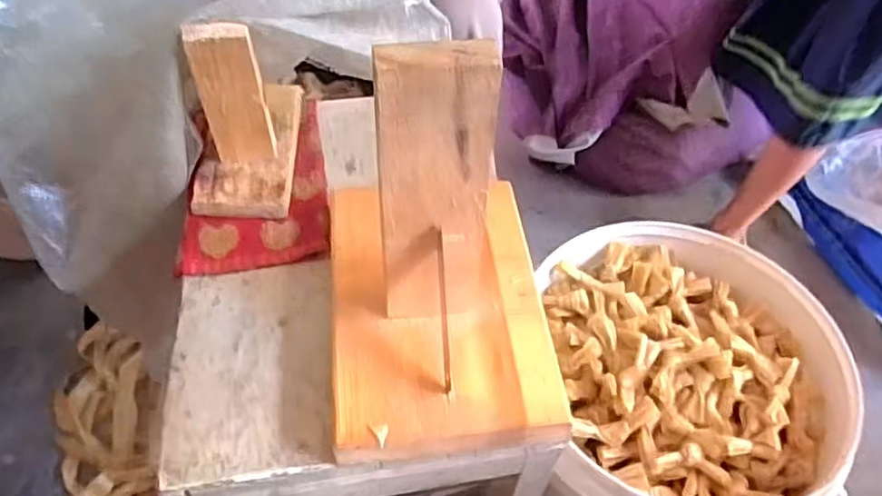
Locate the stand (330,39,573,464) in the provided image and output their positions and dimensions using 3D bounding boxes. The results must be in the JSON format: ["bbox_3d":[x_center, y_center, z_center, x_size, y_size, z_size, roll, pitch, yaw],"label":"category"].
[{"bbox_3d":[0.003,-0.012,0.376,0.137,0.203,0.175,-3,51,-6],"label":"stand"}]

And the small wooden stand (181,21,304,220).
[{"bbox_3d":[-0.155,-0.112,0.511,0.071,0.129,0.122,-1,50,-4],"label":"small wooden stand"}]

